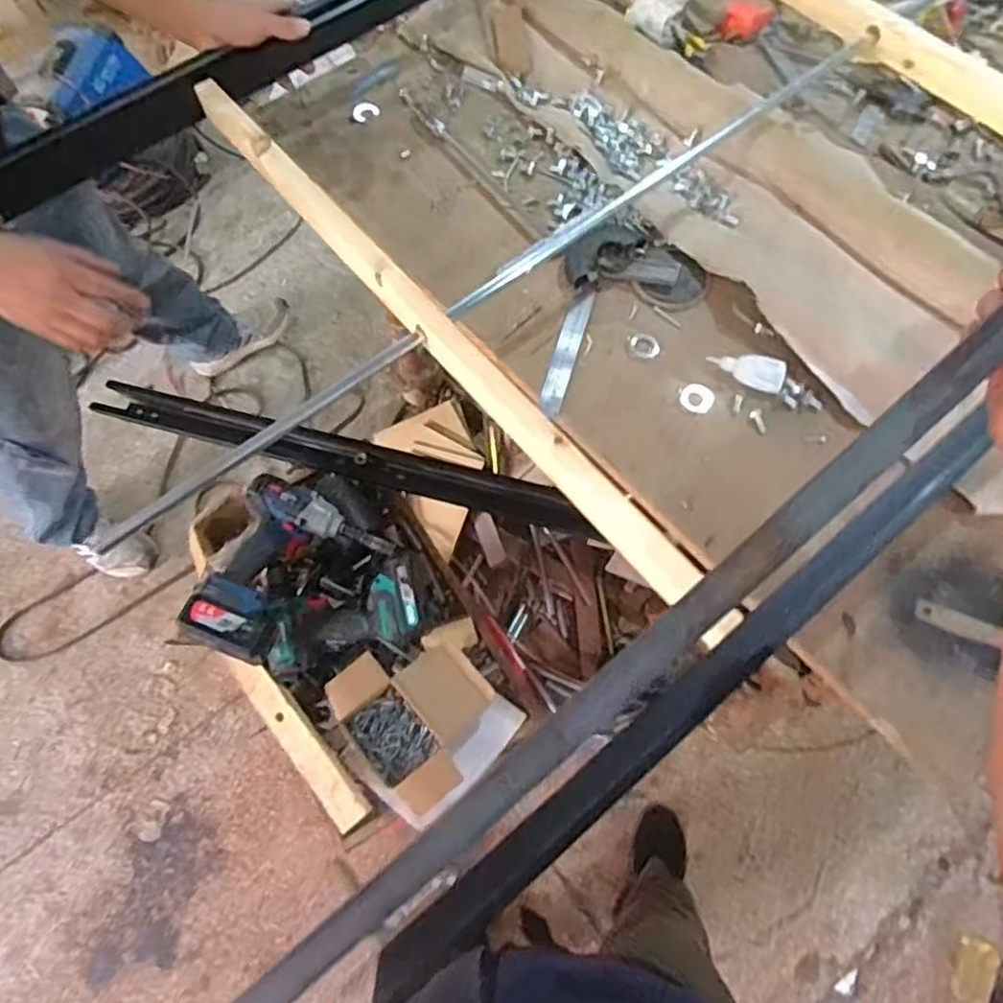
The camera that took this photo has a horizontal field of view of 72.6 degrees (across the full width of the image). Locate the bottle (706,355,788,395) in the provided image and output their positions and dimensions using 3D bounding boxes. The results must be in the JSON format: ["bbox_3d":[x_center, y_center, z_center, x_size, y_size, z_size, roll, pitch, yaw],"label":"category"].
[{"bbox_3d":[0.290,-0.157,0.803,0.086,0.027,0.036,24,69,11],"label":"bottle"}]

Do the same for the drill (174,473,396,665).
[{"bbox_3d":[-0.301,0.095,0.926,0.204,0.073,0.262,23,58,10],"label":"drill"}]

